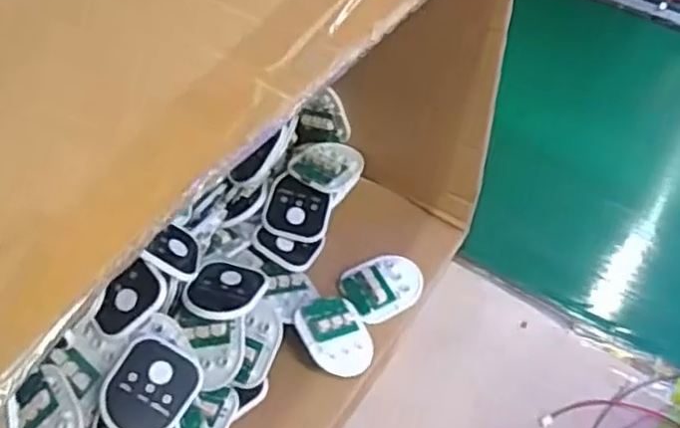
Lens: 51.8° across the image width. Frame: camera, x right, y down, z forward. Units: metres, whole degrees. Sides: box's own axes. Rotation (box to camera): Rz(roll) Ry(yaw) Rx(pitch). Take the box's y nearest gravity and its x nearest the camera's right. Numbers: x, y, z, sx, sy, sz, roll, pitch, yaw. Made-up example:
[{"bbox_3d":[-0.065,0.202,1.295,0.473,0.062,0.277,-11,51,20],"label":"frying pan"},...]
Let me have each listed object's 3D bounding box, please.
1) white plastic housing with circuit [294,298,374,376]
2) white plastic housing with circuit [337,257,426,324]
[{"bbox_3d":[-0.002,0.082,0.474,0.049,0.010,0.055,-11,70,-33],"label":"white plastic housing with circuit"},{"bbox_3d":[0.031,0.052,0.510,0.055,0.011,0.046,-26,54,-22],"label":"white plastic housing with circuit"}]

